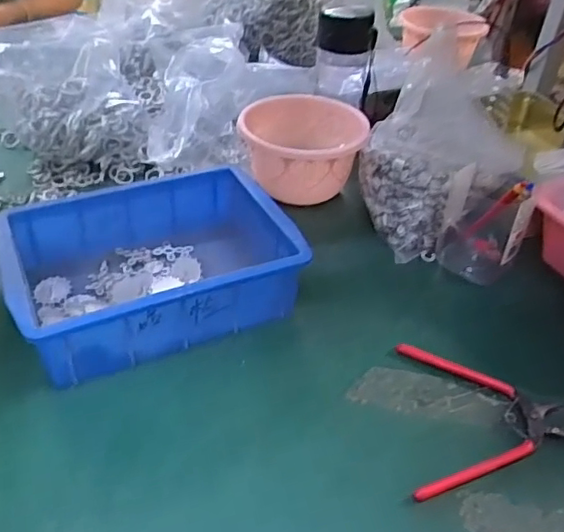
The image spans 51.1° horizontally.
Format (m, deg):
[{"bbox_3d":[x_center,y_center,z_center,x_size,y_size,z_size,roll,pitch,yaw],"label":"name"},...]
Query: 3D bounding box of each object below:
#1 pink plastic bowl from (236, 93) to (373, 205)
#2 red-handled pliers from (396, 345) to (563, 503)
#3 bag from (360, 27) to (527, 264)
[{"bbox_3d":[0.024,-0.142,0.690,0.133,0.073,0.141,3,39,-2],"label":"pink plastic bowl"},{"bbox_3d":[0.161,0.121,0.460,0.125,0.020,0.138,7,39,2],"label":"red-handled pliers"},{"bbox_3d":[0.161,-0.113,0.619,0.106,0.185,0.119,-14,43,-21],"label":"bag"}]

